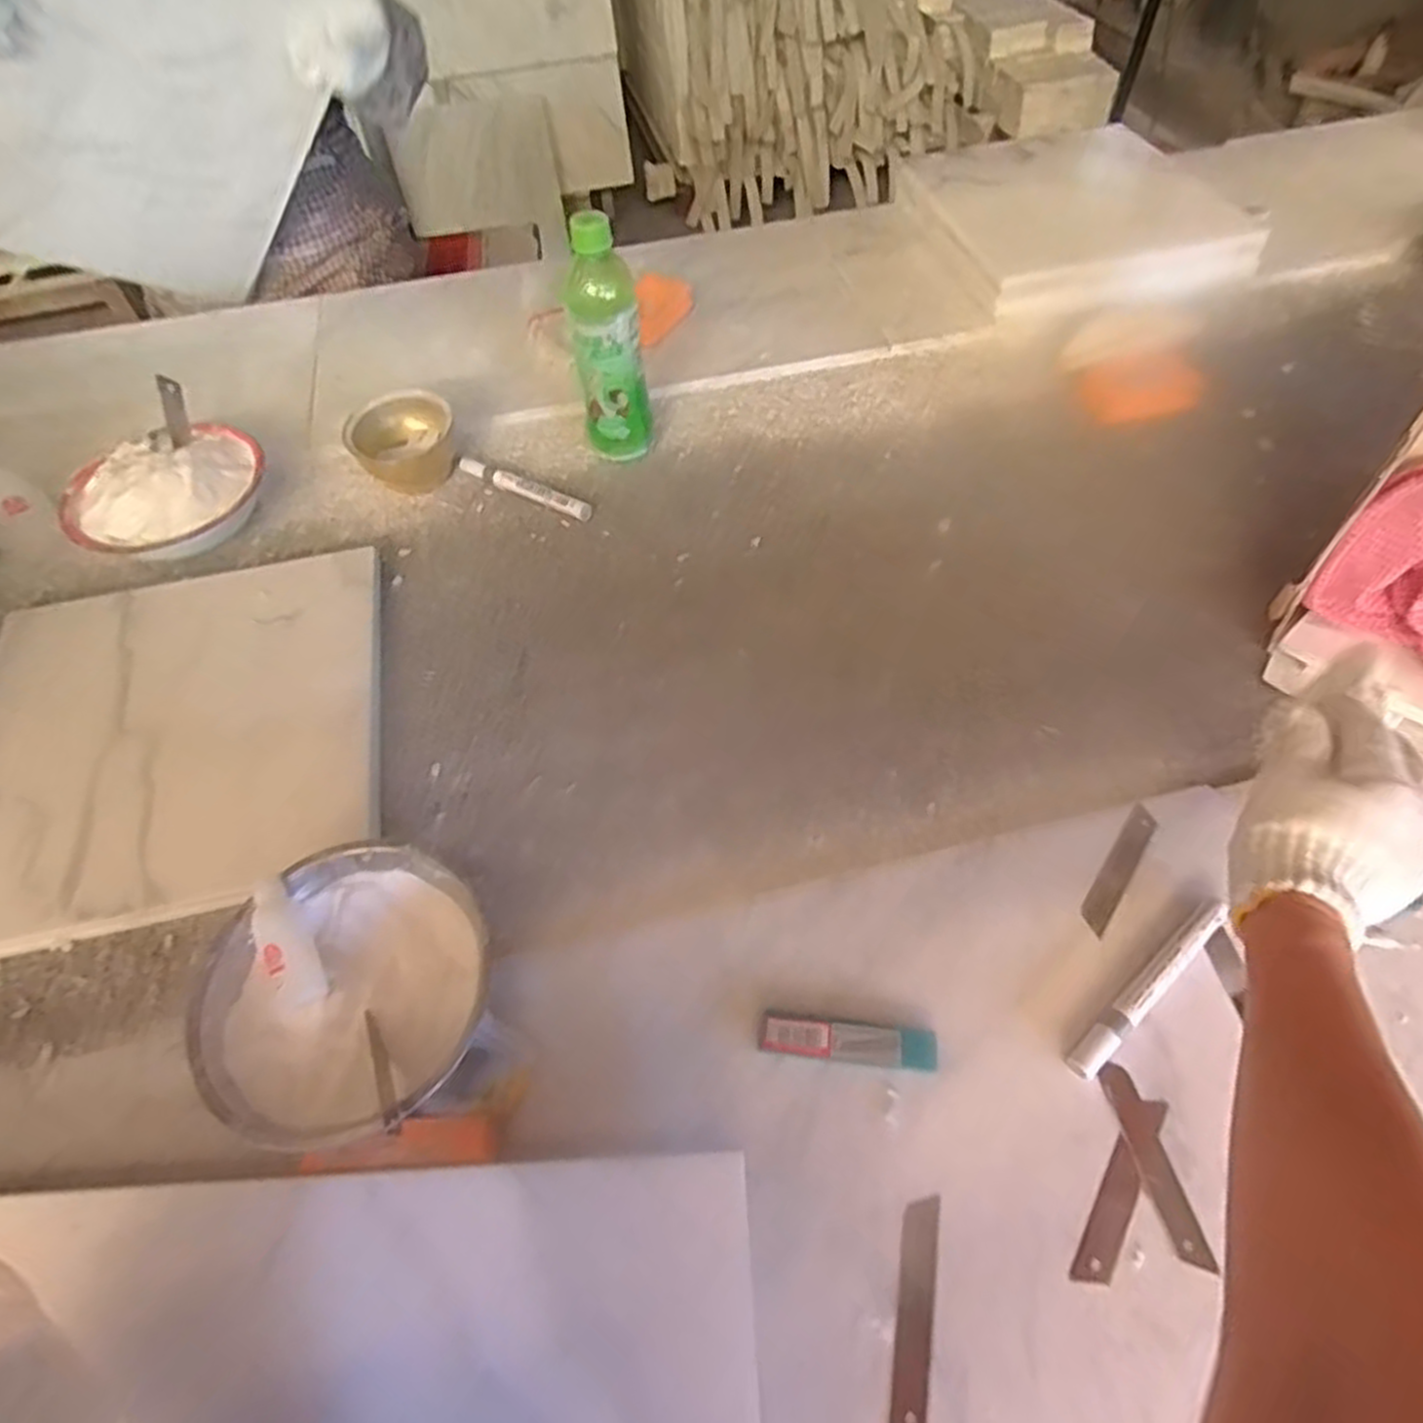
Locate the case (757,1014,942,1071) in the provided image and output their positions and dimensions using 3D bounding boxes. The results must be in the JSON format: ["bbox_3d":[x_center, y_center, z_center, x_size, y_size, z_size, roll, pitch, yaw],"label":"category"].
[{"bbox_3d":[0.078,0.189,0.443,0.097,0.009,0.020,4,58,7],"label":"case"}]

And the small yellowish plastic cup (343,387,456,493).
[{"bbox_3d":[-0.288,-0.253,0.733,0.092,0.051,0.091,-2,57,3],"label":"small yellowish plastic cup"}]

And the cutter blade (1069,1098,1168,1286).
[{"bbox_3d":[0.214,0.249,0.405,0.018,0.004,0.099,29,62,22],"label":"cutter blade"}]

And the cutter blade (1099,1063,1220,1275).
[{"bbox_3d":[0.233,0.238,0.410,0.019,0.005,0.094,-13,57,-4],"label":"cutter blade"}]

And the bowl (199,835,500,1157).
[{"bbox_3d":[-0.207,0.162,0.452,0.151,0.063,0.156,-2,57,3],"label":"bowl"}]

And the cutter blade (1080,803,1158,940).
[{"bbox_3d":[0.263,0.101,0.500,0.018,0.004,0.096,30,65,25],"label":"cutter blade"}]

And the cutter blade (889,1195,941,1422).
[{"bbox_3d":[0.100,0.295,0.380,0.017,0.004,0.098,9,59,10],"label":"cutter blade"}]

